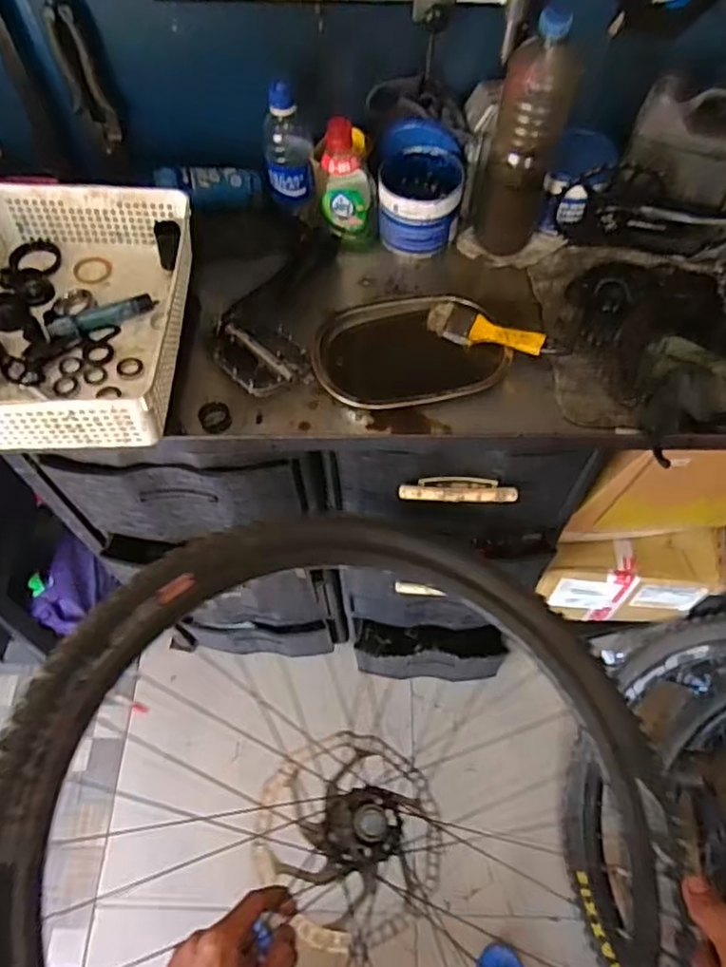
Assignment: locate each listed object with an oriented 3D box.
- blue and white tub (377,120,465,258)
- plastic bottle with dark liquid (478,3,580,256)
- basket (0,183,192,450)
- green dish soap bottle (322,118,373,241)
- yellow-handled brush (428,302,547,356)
[{"bbox_3d":[0.070,-0.356,0.801,0.104,0.114,0.101,3,60,4],"label":"blue and white tub"},{"bbox_3d":[0.182,-0.385,0.733,0.083,0.252,0.064,15,61,11],"label":"plastic bottle with dark liquid"},{"bbox_3d":[-0.321,-0.193,0.719,0.243,0.093,0.338,-2,59,1],"label":"basket"},{"bbox_3d":[-0.020,-0.358,0.793,0.066,0.160,0.036,2,60,3],"label":"green dish soap bottle"},{"bbox_3d":[0.138,-0.172,0.740,0.138,0.009,0.042,26,89,24],"label":"yellow-handled brush"}]

